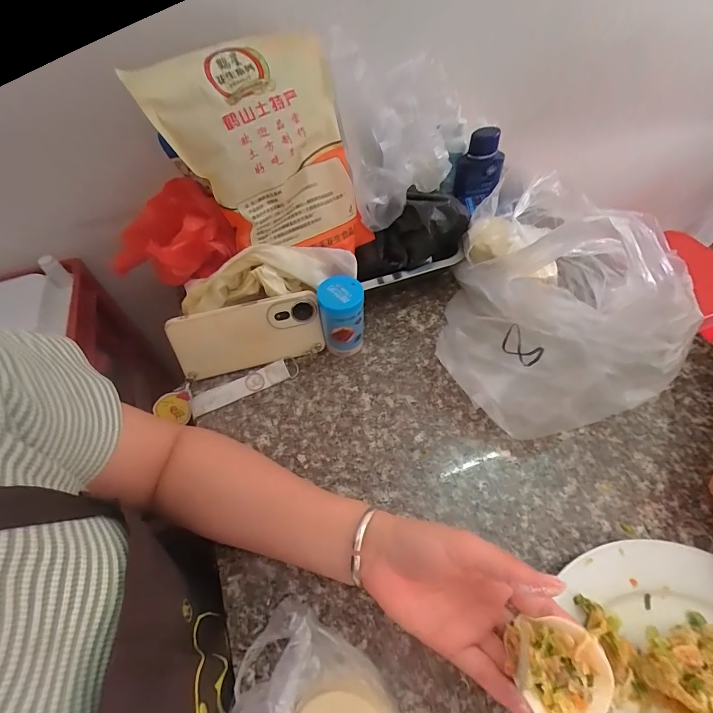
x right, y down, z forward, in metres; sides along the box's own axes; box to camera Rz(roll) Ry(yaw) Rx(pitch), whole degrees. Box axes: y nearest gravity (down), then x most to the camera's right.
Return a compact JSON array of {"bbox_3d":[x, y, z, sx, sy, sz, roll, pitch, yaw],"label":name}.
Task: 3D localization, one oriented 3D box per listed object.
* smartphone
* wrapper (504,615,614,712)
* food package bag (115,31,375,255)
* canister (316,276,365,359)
[{"bbox_3d":[-0.121,-0.022,0.426,0.162,0.078,0.006,-13,34,-6],"label":"smartphone"},{"bbox_3d":[0.127,0.195,0.230,0.052,0.022,0.061,-30,59,-16],"label":"wrapper"},{"bbox_3d":[-0.099,-0.212,0.417,0.185,0.226,0.059,-21,26,-3],"label":"food package bag"},{"bbox_3d":[-0.015,-0.042,0.431,0.047,0.092,0.044,-9,56,-5],"label":"canister"}]

